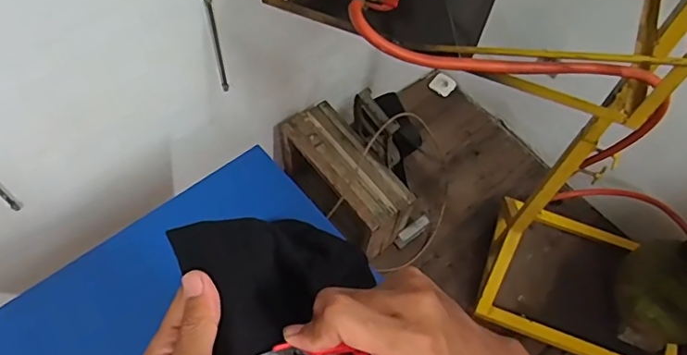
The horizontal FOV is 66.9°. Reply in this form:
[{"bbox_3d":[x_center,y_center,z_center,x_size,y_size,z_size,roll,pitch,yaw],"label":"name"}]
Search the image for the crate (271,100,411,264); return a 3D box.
[{"bbox_3d":[-0.004,0.024,1.518,0.164,0.283,0.449,-33,67,-20],"label":"crate"}]

